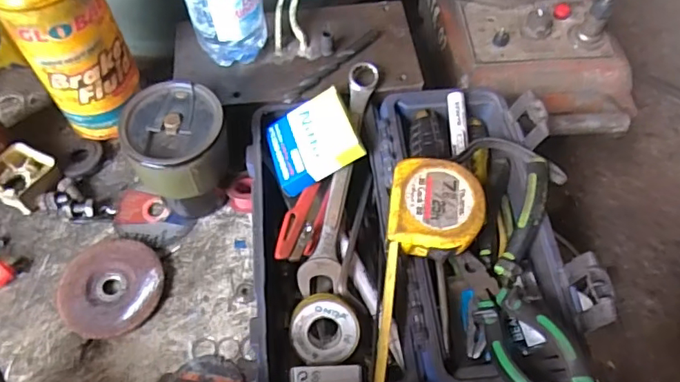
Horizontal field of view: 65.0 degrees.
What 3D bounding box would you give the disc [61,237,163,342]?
[{"bbox_3d":[-0.207,0.086,0.487,0.087,0.015,0.093,0,59,1],"label":"disc"}]

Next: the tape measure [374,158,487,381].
[{"bbox_3d":[0.069,0.059,0.401,0.071,0.042,0.171,5,57,4],"label":"tape measure"}]

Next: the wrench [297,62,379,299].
[{"bbox_3d":[0.001,-0.017,0.475,0.034,0.009,0.222,12,70,-2],"label":"wrench"}]

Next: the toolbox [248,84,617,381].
[{"bbox_3d":[0.057,0.034,0.453,0.262,0.099,0.275,-6,57,-3],"label":"toolbox"}]

